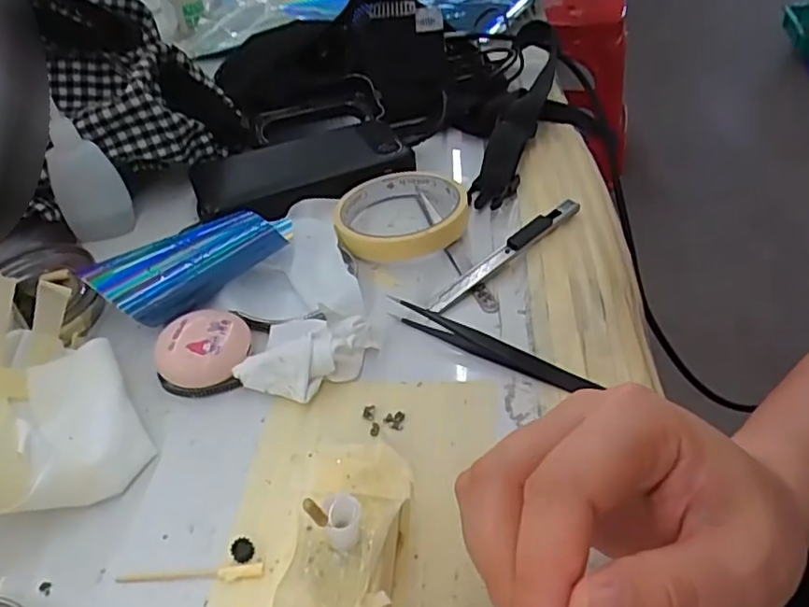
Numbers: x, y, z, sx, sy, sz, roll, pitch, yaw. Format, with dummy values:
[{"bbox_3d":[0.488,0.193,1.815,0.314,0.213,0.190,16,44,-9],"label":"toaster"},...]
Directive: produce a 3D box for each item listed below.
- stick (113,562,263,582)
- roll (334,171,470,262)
[{"bbox_3d":[-0.086,0.108,0.246,0.059,0.004,0.006,-4,42,0],"label":"stick"},{"bbox_3d":[-0.002,-0.063,0.412,0.085,0.019,0.087,-2,42,2],"label":"roll"}]

